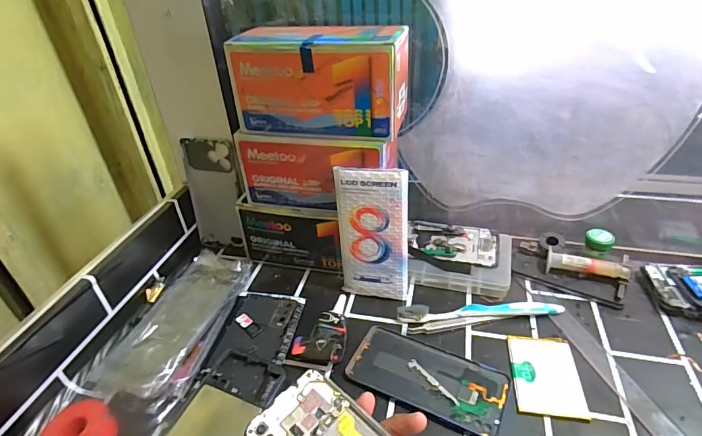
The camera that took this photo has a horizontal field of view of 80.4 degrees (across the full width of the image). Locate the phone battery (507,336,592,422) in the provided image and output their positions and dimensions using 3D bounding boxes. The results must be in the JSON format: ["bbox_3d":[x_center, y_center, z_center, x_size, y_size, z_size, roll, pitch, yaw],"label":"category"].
[{"bbox_3d":[0.193,0.154,0.413,0.061,0.004,0.088,4,37,10],"label":"phone battery"}]

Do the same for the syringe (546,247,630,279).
[{"bbox_3d":[0.285,0.061,0.505,0.086,0.024,0.022,10,38,18],"label":"syringe"}]

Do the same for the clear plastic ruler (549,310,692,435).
[{"bbox_3d":[0.269,0.169,0.387,0.032,0.005,0.212,-12,36,-11],"label":"clear plastic ruler"}]

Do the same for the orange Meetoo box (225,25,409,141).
[{"bbox_3d":[-0.031,-0.150,0.448,0.180,0.100,0.075,5,37,12],"label":"orange Meetoo box"}]

